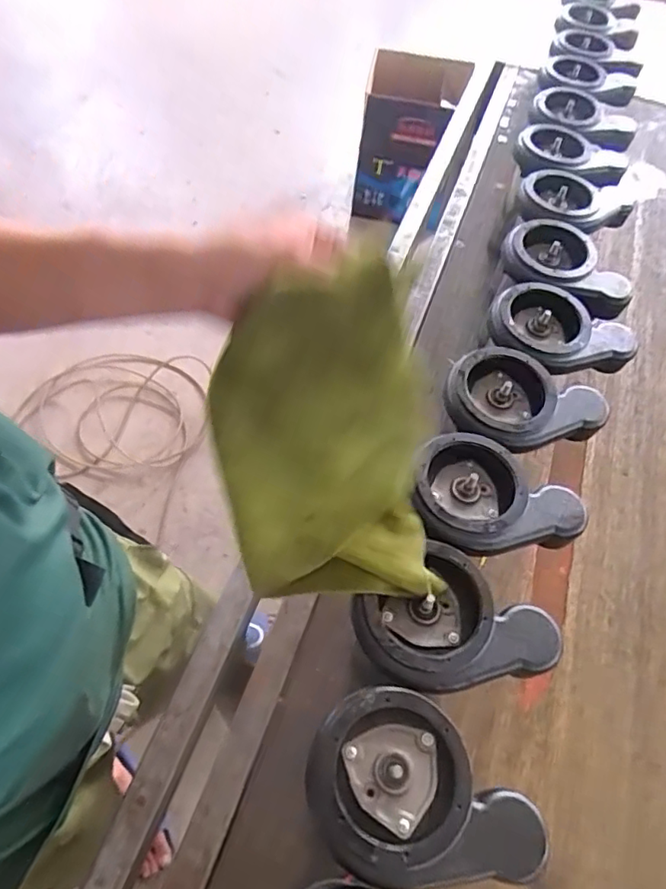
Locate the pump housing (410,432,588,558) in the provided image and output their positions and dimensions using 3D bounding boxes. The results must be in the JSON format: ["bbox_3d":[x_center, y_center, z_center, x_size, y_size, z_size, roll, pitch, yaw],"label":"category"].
[{"bbox_3d":[0.152,0.045,0.537,0.164,0.032,0.124,-1,59,-6],"label":"pump housing"}]

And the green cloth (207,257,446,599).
[{"bbox_3d":[0.001,0.011,0.405,0.160,0.241,0.138,-11,58,-10],"label":"green cloth"}]

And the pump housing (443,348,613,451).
[{"bbox_3d":[0.203,-0.052,0.603,0.164,0.038,0.121,-15,61,-14],"label":"pump housing"}]

